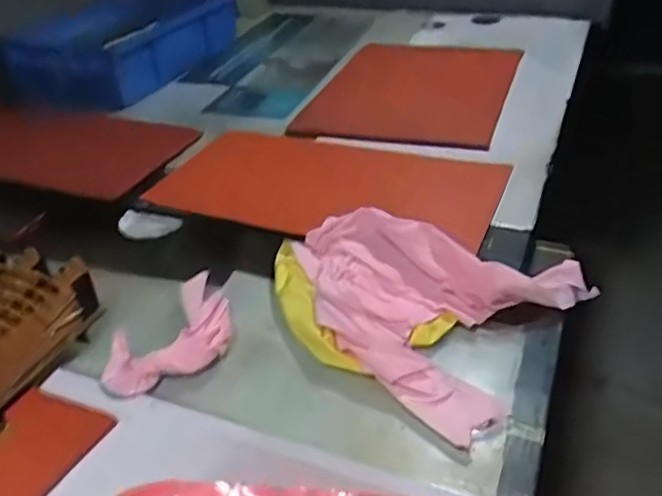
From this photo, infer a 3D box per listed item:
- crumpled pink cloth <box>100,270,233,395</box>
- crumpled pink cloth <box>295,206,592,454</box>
[{"bbox_3d":[-0.129,0.072,0.580,0.089,0.019,0.155,13,37,22],"label":"crumpled pink cloth"},{"bbox_3d":[0.094,0.026,0.601,0.251,0.052,0.271,-27,41,-31],"label":"crumpled pink cloth"}]

